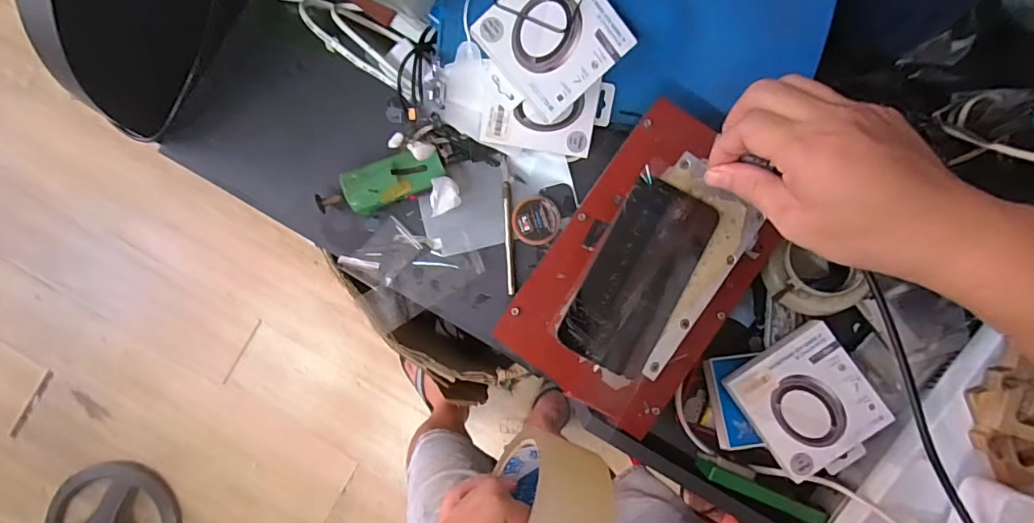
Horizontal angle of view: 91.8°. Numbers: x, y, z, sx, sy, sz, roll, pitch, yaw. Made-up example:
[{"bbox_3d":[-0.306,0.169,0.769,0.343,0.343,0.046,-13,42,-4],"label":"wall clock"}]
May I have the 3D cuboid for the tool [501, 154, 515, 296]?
[{"bbox_3d":[-0.010,-0.037,0.511,0.010,0.008,0.140,-2,88,-1],"label":"tool"}]

